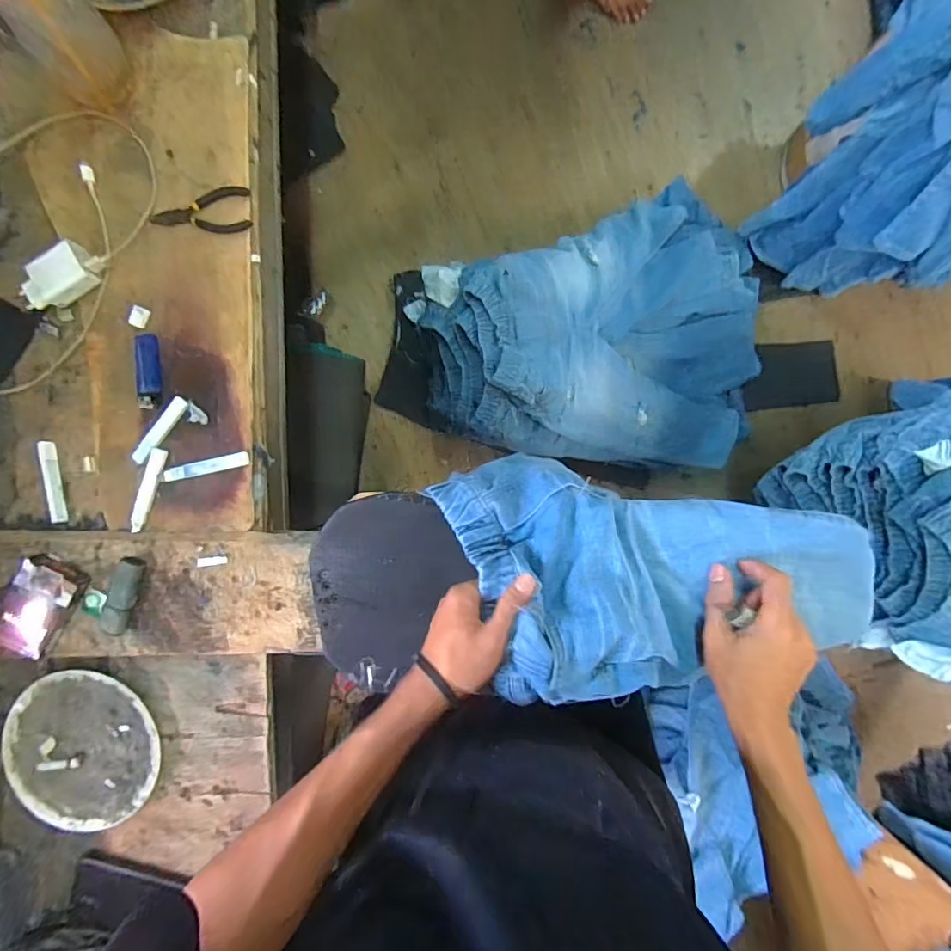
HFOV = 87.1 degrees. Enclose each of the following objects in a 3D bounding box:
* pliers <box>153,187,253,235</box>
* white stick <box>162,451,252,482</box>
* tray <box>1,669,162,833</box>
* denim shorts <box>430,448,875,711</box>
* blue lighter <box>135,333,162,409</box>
[{"bbox_3d":[-0.301,-0.287,0.547,0.107,0.008,0.051,-6,88,5],"label":"pliers"},{"bbox_3d":[-0.292,-0.009,0.541,0.094,0.006,0.016,-12,87,5],"label":"white stick"},{"bbox_3d":[-0.430,0.301,0.551,0.161,0.028,0.166,2,89,5],"label":"tray"},{"bbox_3d":[0.170,0.076,0.463,0.386,0.091,0.230,-9,88,5],"label":"denim shorts"},{"bbox_3d":[-0.363,-0.115,0.553,0.026,0.009,0.082,-3,88,5],"label":"blue lighter"}]

